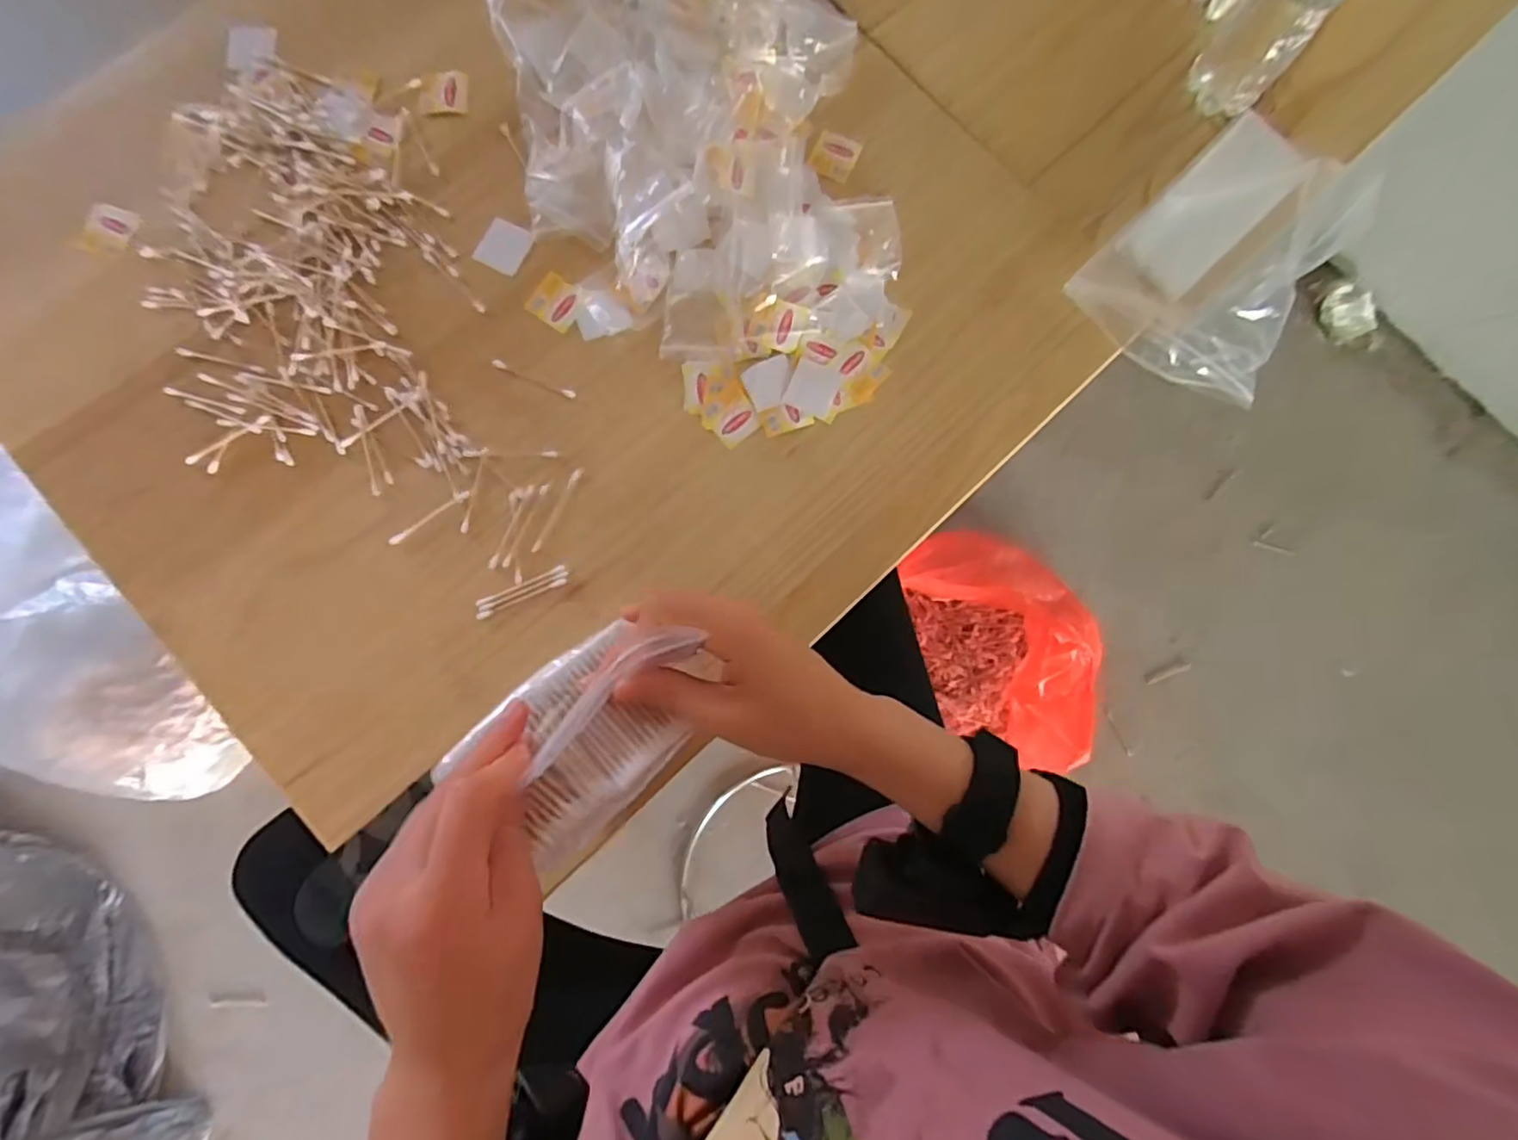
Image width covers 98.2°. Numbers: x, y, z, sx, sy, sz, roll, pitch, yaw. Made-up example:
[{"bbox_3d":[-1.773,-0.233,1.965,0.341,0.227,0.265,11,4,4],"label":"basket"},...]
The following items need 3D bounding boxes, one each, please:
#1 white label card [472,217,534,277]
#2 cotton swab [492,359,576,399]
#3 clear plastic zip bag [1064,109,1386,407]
[{"bbox_3d":[-0.214,-0.272,0.553,0.040,0.004,0.044,24,80,0],"label":"white label card"},{"bbox_3d":[-0.183,-0.155,0.537,0.072,0.004,0.007,23,80,-1],"label":"cotton swab"},{"bbox_3d":[0.423,-0.284,0.585,0.166,0.034,0.263,44,81,3],"label":"clear plastic zip bag"}]

